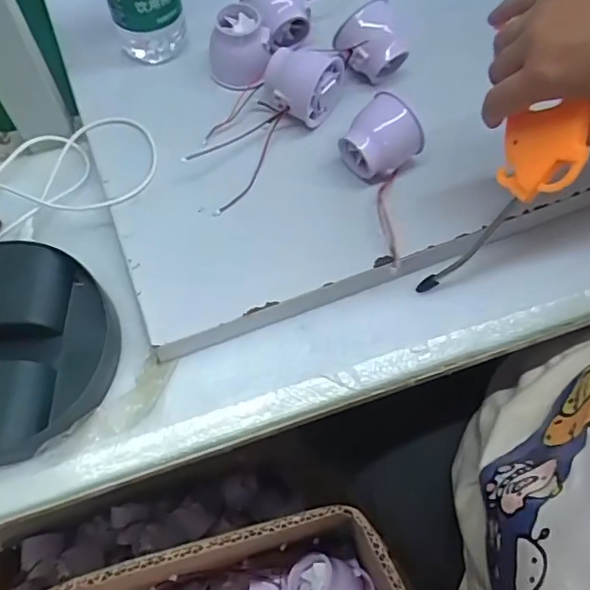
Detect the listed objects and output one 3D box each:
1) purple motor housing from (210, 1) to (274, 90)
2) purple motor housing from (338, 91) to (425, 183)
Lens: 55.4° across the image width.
[{"bbox_3d":[-0.049,-0.215,0.492,0.053,0.047,0.055,-7,64,-4],"label":"purple motor housing"},{"bbox_3d":[0.068,-0.125,0.458,0.052,0.044,0.056,38,69,17],"label":"purple motor housing"}]

